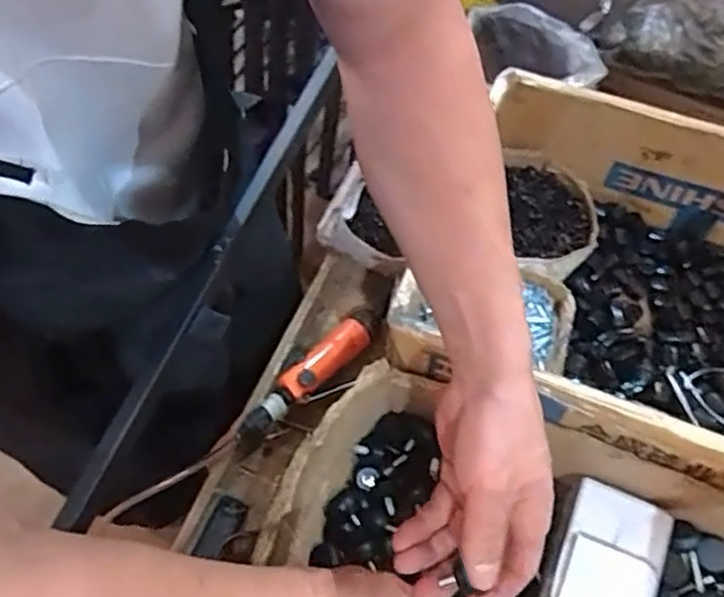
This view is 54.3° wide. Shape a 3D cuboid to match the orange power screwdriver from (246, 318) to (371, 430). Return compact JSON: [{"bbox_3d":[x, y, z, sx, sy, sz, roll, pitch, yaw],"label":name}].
[{"bbox_3d":[-0.061,0.084,0.792,0.038,0.035,0.172,40,68,20],"label":"orange power screwdriver"}]

